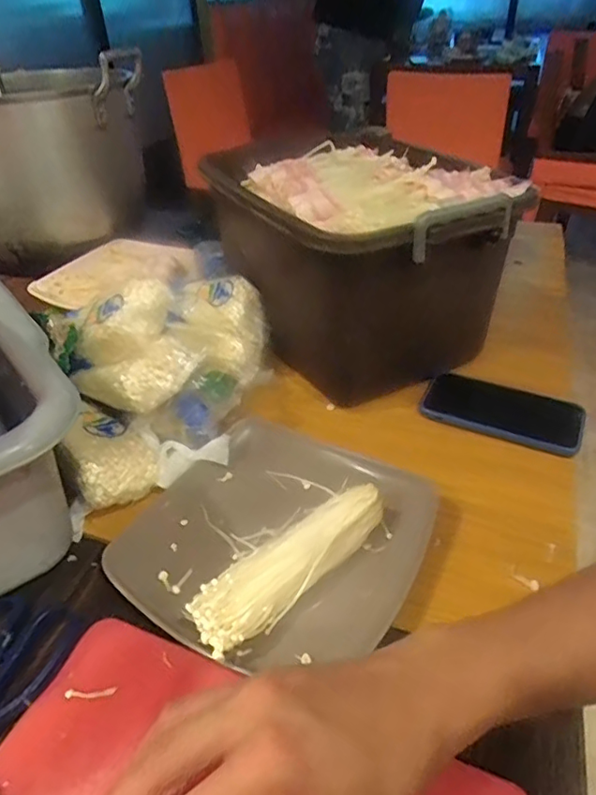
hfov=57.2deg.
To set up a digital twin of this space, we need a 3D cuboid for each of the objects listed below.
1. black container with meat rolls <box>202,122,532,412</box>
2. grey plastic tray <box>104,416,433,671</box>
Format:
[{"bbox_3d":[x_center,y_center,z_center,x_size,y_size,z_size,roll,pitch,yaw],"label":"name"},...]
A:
[{"bbox_3d":[0.054,-0.151,0.601,0.229,0.196,0.333,-16,39,-18],"label":"black container with meat rolls"},{"bbox_3d":[-0.017,0.104,0.415,0.201,0.029,0.200,19,41,25],"label":"grey plastic tray"}]

